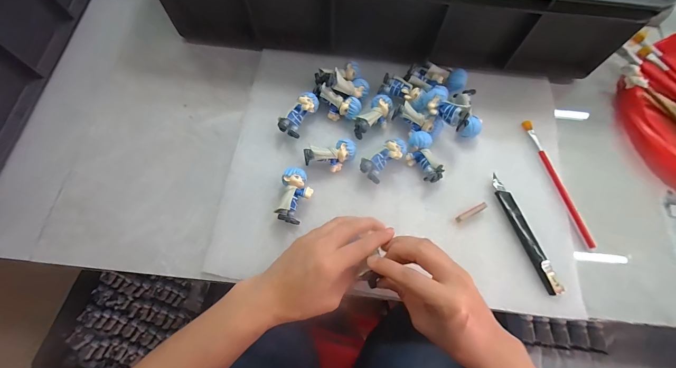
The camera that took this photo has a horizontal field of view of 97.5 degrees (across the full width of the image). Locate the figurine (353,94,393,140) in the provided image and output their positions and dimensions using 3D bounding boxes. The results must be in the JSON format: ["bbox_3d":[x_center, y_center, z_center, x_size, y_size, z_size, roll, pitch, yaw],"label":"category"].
[{"bbox_3d":[0.045,-0.083,0.374,0.033,0.030,0.061,43,75,13],"label":"figurine"}]

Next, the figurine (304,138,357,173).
[{"bbox_3d":[-0.008,-0.031,0.352,0.060,0.035,0.028,-16,71,-7],"label":"figurine"}]

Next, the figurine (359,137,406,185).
[{"bbox_3d":[0.054,-0.030,0.352,0.059,0.034,0.030,-42,76,-15],"label":"figurine"}]

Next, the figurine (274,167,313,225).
[{"bbox_3d":[-0.047,0.013,0.334,0.033,0.029,0.060,7,70,1],"label":"figurine"}]

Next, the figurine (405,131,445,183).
[{"bbox_3d":[0.104,-0.030,0.358,0.034,0.028,0.062,-20,71,-8],"label":"figurine"}]

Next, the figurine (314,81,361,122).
[{"bbox_3d":[-0.003,-0.100,0.377,0.062,0.034,0.028,20,71,6],"label":"figurine"}]

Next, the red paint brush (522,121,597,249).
[{"bbox_3d":[0.268,-0.004,0.363,0.010,0.006,0.167,-13,71,-6],"label":"red paint brush"}]

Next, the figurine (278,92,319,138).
[{"bbox_3d":[-0.048,-0.086,0.371,0.027,0.032,0.060,27,71,8],"label":"figurine"}]

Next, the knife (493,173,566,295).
[{"bbox_3d":[0.211,0.054,0.335,0.018,0.007,0.137,-19,71,-8],"label":"knife"}]

